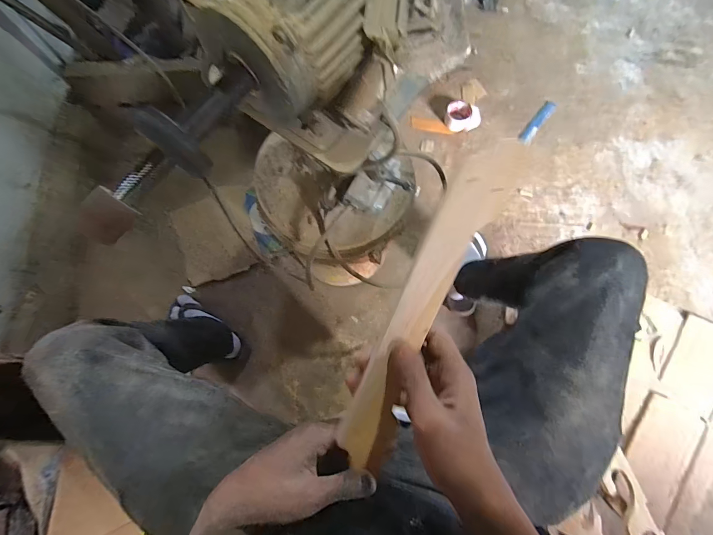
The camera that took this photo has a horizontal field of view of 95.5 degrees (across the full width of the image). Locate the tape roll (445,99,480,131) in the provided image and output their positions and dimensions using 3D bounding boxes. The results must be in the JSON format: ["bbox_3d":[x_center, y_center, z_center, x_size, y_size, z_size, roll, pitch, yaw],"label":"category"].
[{"bbox_3d":[0.346,-0.489,1.055,0.111,0.040,0.081,20,76,6],"label":"tape roll"}]

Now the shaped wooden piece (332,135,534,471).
[{"bbox_3d":[0.050,0.038,0.246,0.042,0.019,0.266,23,102,4],"label":"shaped wooden piece"}]

